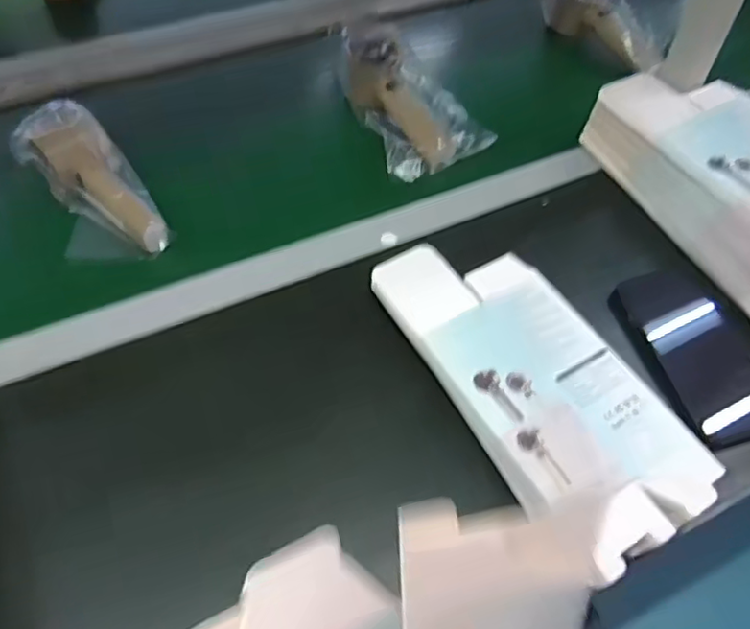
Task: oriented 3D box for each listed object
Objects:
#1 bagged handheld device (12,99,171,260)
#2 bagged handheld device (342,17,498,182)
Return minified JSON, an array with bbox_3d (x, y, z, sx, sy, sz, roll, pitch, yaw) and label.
[{"bbox_3d":[-0.249,-0.111,0.539,0.081,0.052,0.159,-36,87,-24],"label":"bagged handheld device"},{"bbox_3d":[0.036,-0.226,0.627,0.102,0.070,0.161,-22,58,-17],"label":"bagged handheld device"}]

